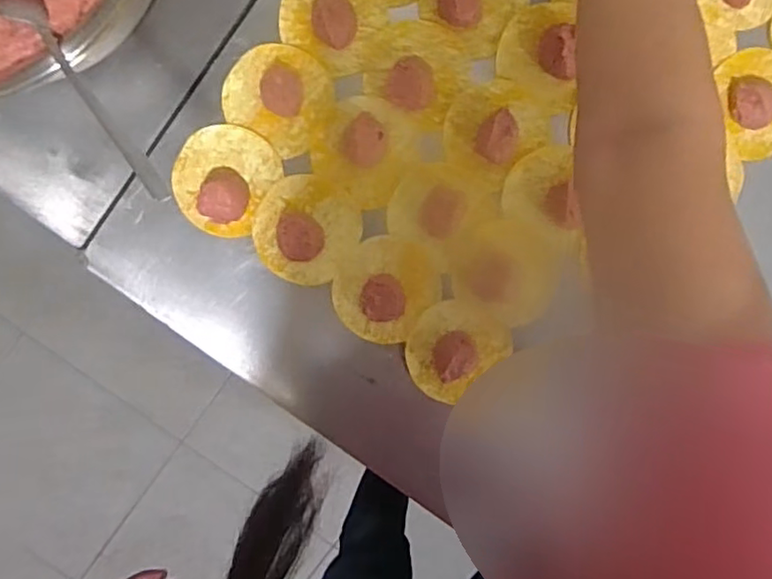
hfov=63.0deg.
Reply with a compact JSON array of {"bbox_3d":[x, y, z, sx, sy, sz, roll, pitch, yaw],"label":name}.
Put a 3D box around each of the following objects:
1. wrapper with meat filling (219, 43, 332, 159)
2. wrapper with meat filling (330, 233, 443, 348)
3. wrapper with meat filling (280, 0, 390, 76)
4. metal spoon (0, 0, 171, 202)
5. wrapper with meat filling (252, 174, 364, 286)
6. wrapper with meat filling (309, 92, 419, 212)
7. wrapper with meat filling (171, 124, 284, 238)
[{"bbox_3d":[-0.083,-0.148,0.476,0.076,0.018,0.072,32,95,-4],"label":"wrapper with meat filling"},{"bbox_3d":[0.000,-0.002,0.492,0.076,0.019,0.085,41,94,-5],"label":"wrapper with meat filling"},{"bbox_3d":[-0.040,-0.206,0.469,0.077,0.024,0.068,32,95,-4],"label":"wrapper with meat filling"},{"bbox_3d":[-0.173,-0.118,0.364,0.022,0.027,0.155,-40,95,3],"label":"metal spoon"},{"bbox_3d":[-0.064,-0.048,0.484,0.077,0.022,0.082,0,96,-1],"label":"wrapper with meat filling"},{"bbox_3d":[-0.016,-0.108,0.482,0.071,0.018,0.075,31,95,-4],"label":"wrapper with meat filling"},{"bbox_3d":[-0.126,-0.086,0.482,0.072,0.019,0.081,31,95,-4],"label":"wrapper with meat filling"}]

